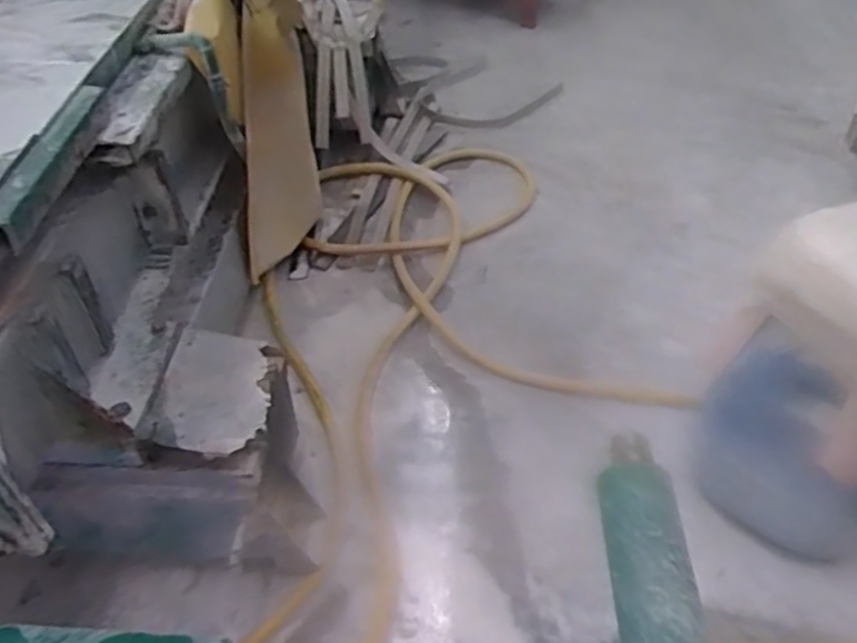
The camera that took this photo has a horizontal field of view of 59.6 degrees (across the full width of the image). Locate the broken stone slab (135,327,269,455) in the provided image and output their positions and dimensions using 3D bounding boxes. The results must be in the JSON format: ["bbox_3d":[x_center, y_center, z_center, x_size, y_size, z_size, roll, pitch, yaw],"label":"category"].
[{"bbox_3d":[-0.376,0.118,1.322,0.187,0.020,0.256,16,49,-7],"label":"broken stone slab"}]

